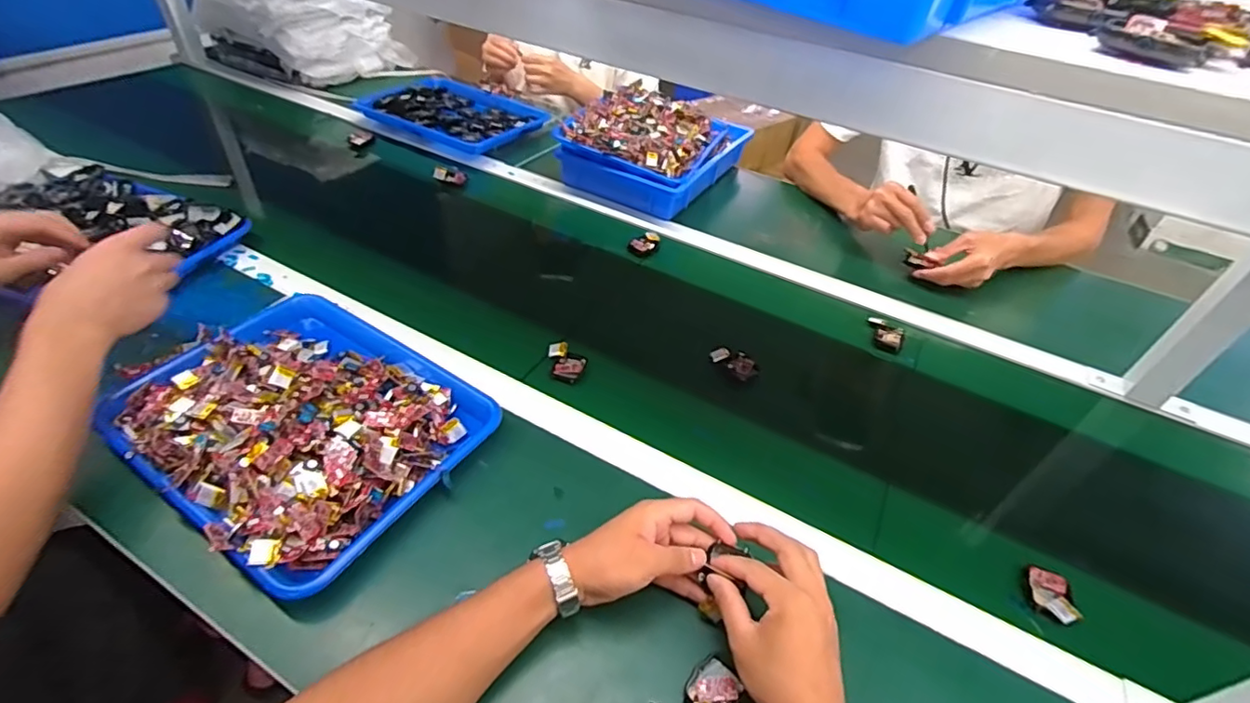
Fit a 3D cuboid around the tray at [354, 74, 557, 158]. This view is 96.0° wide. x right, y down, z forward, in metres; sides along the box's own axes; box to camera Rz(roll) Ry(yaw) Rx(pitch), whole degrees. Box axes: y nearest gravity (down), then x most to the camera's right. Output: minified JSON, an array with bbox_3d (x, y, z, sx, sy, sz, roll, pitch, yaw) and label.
[{"bbox_3d":[-0.333,-0.477,1.119,0.328,0.034,0.238,22,45,18],"label":"tray"}]

